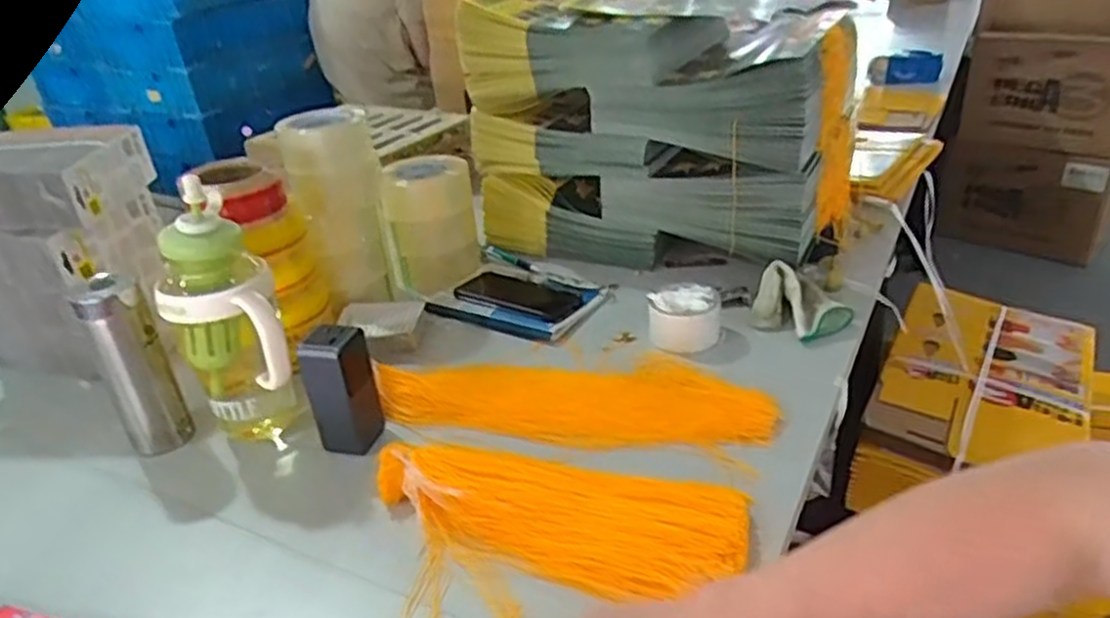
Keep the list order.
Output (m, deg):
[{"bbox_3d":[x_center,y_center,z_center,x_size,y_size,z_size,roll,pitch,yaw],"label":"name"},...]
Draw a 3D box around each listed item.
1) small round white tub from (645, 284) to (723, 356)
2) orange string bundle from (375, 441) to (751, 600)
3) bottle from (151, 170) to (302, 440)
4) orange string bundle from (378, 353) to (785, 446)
[{"bbox_3d":[0.145,0.008,0.864,0.076,0.055,0.059,8,33,20],"label":"small round white tub"},{"bbox_3d":[-0.001,0.168,0.660,0.326,0.036,0.137,9,33,20],"label":"orange string bundle"},{"bbox_3d":[-0.316,0.026,0.746,0.097,0.245,0.105,-17,33,-21],"label":"bottle"},{"bbox_3d":[0.016,0.088,0.820,0.412,0.012,0.139,0,31,8],"label":"orange string bundle"}]

